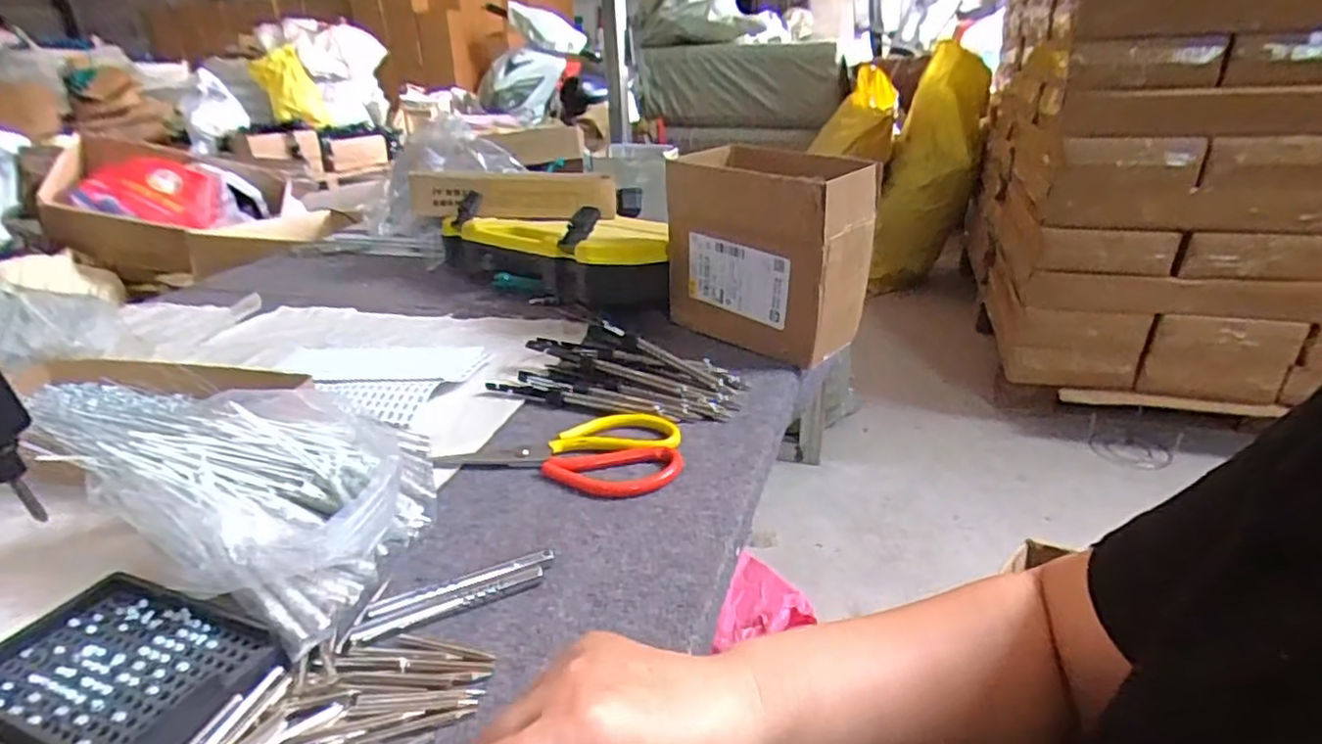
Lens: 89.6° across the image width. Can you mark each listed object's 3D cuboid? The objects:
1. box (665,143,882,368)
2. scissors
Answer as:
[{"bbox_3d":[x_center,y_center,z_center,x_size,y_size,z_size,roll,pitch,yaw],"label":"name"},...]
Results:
[{"bbox_3d":[0.108,-0.126,0.692,0.191,0.179,0.122,22,35,39],"label":"box"},{"bbox_3d":[-0.080,0.066,0.531,0.190,0.009,0.103,-2,26,1],"label":"scissors"}]

